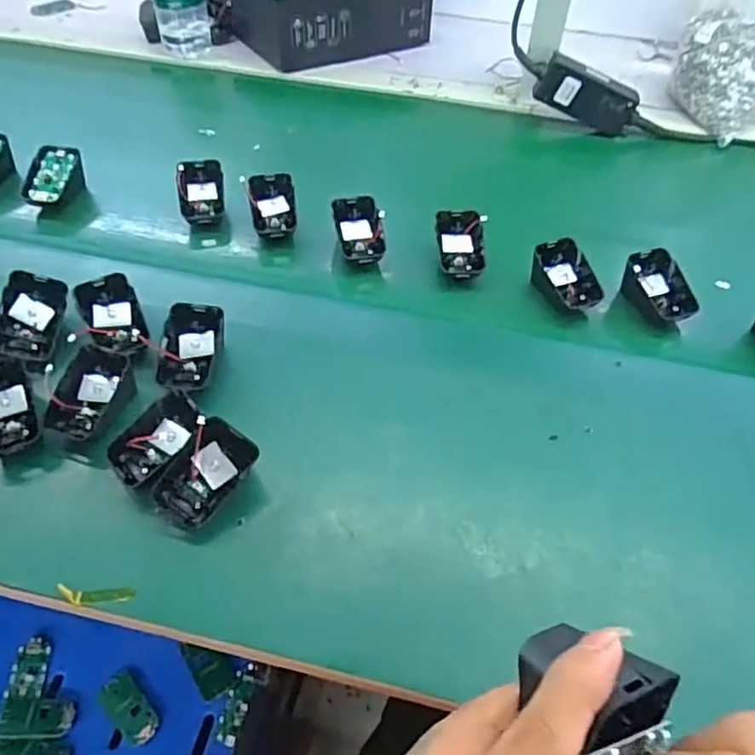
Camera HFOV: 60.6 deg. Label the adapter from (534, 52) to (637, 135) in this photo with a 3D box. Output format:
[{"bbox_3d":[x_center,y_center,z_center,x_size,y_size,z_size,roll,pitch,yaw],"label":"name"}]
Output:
[{"bbox_3d":[0.245,-0.327,0.756,0.115,0.053,0.025,26,52,-4],"label":"adapter"}]

